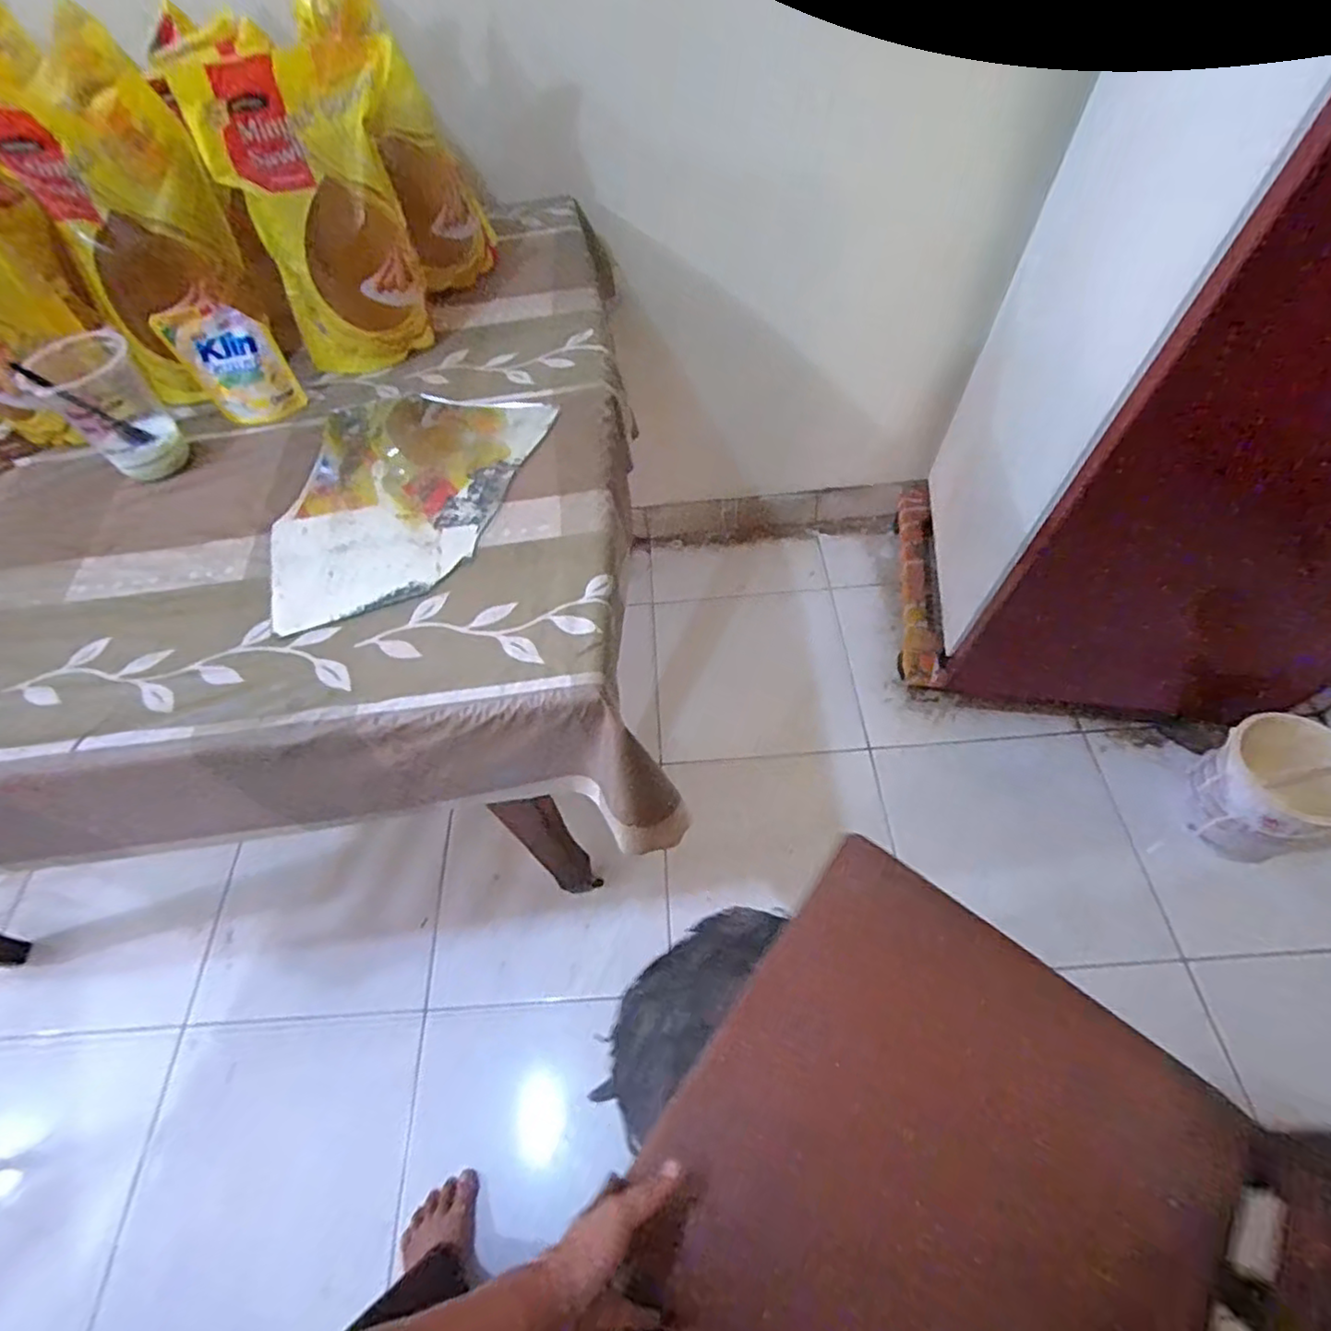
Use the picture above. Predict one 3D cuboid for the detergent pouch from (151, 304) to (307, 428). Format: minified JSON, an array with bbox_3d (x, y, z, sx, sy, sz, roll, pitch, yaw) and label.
[{"bbox_3d":[-0.435,-0.303,0.680,0.085,0.117,0.031,-35,60,-18],"label":"detergent pouch"}]

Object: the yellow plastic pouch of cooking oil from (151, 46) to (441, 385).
[{"bbox_3d":[-0.349,-0.452,0.683,0.150,0.254,0.127,-26,58,-12],"label":"yellow plastic pouch of cooking oil"}]

